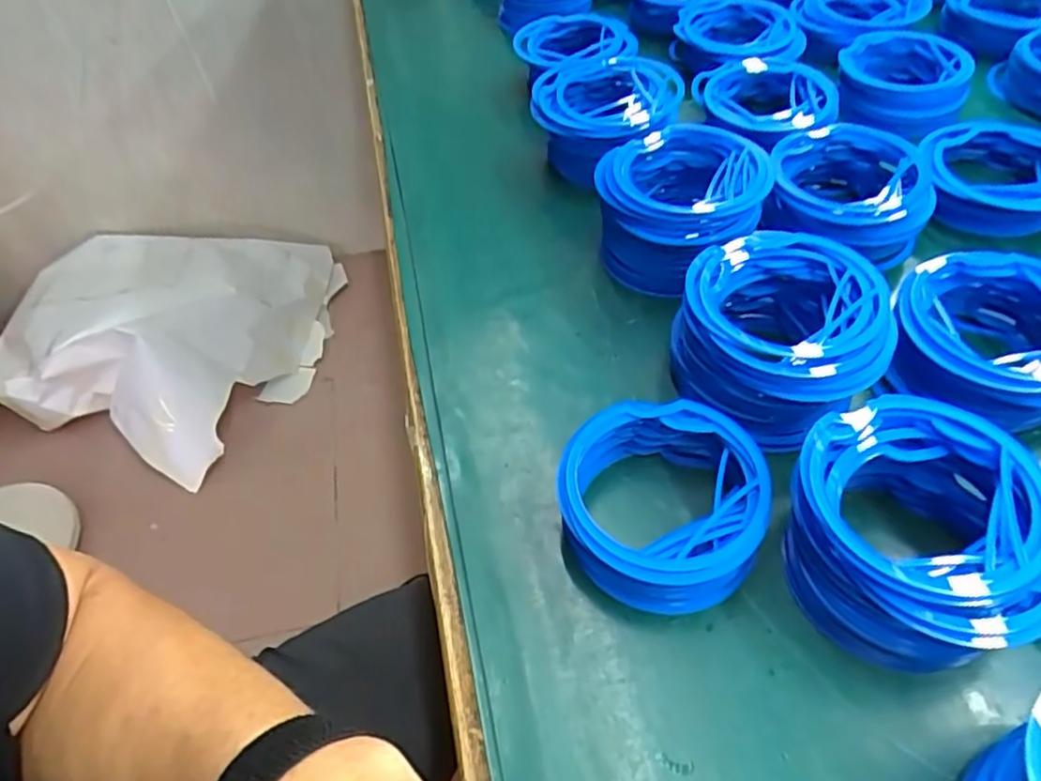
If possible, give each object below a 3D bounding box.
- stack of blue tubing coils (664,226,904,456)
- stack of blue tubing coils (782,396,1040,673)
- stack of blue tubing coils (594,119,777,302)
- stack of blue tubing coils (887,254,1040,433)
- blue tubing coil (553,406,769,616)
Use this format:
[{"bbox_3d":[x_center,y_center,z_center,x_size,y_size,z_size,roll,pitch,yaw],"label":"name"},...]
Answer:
[{"bbox_3d":[0.139,-0.027,0.380,0.107,0.059,0.120,5,51,10],"label":"stack of blue tubing coils"},{"bbox_3d":[0.174,0.066,0.310,0.106,0.061,0.111,-22,52,-12],"label":"stack of blue tubing coils"},{"bbox_3d":[0.105,-0.120,0.462,0.108,0.064,0.101,5,51,10],"label":"stack of blue tubing coils"},{"bbox_3d":[0.260,-0.030,0.382,0.101,0.048,0.097,22,56,22],"label":"stack of blue tubing coils"},{"bbox_3d":[0.069,0.055,0.339,0.096,0.037,0.093,-3,50,3],"label":"blue tubing coil"}]

